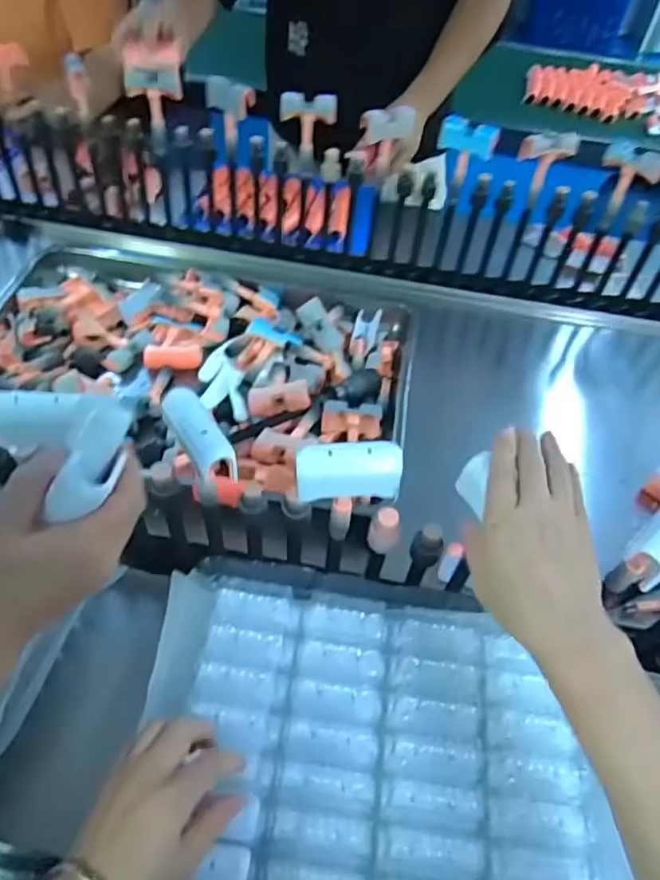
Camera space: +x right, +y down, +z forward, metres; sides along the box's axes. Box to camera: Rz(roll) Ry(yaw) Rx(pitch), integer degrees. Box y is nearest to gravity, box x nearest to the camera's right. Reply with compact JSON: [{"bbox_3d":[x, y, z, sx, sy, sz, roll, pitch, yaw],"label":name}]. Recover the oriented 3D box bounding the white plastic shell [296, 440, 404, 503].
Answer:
[{"bbox_3d":[0.013,0.021,0.425,0.074,0.044,0.022,-1,23,-5],"label":"white plastic shell"}]

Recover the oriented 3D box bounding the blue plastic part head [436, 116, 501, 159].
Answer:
[{"bbox_3d":[0.186,-0.410,0.795,0.077,0.036,0.026,21,53,12],"label":"blue plastic part head"}]

